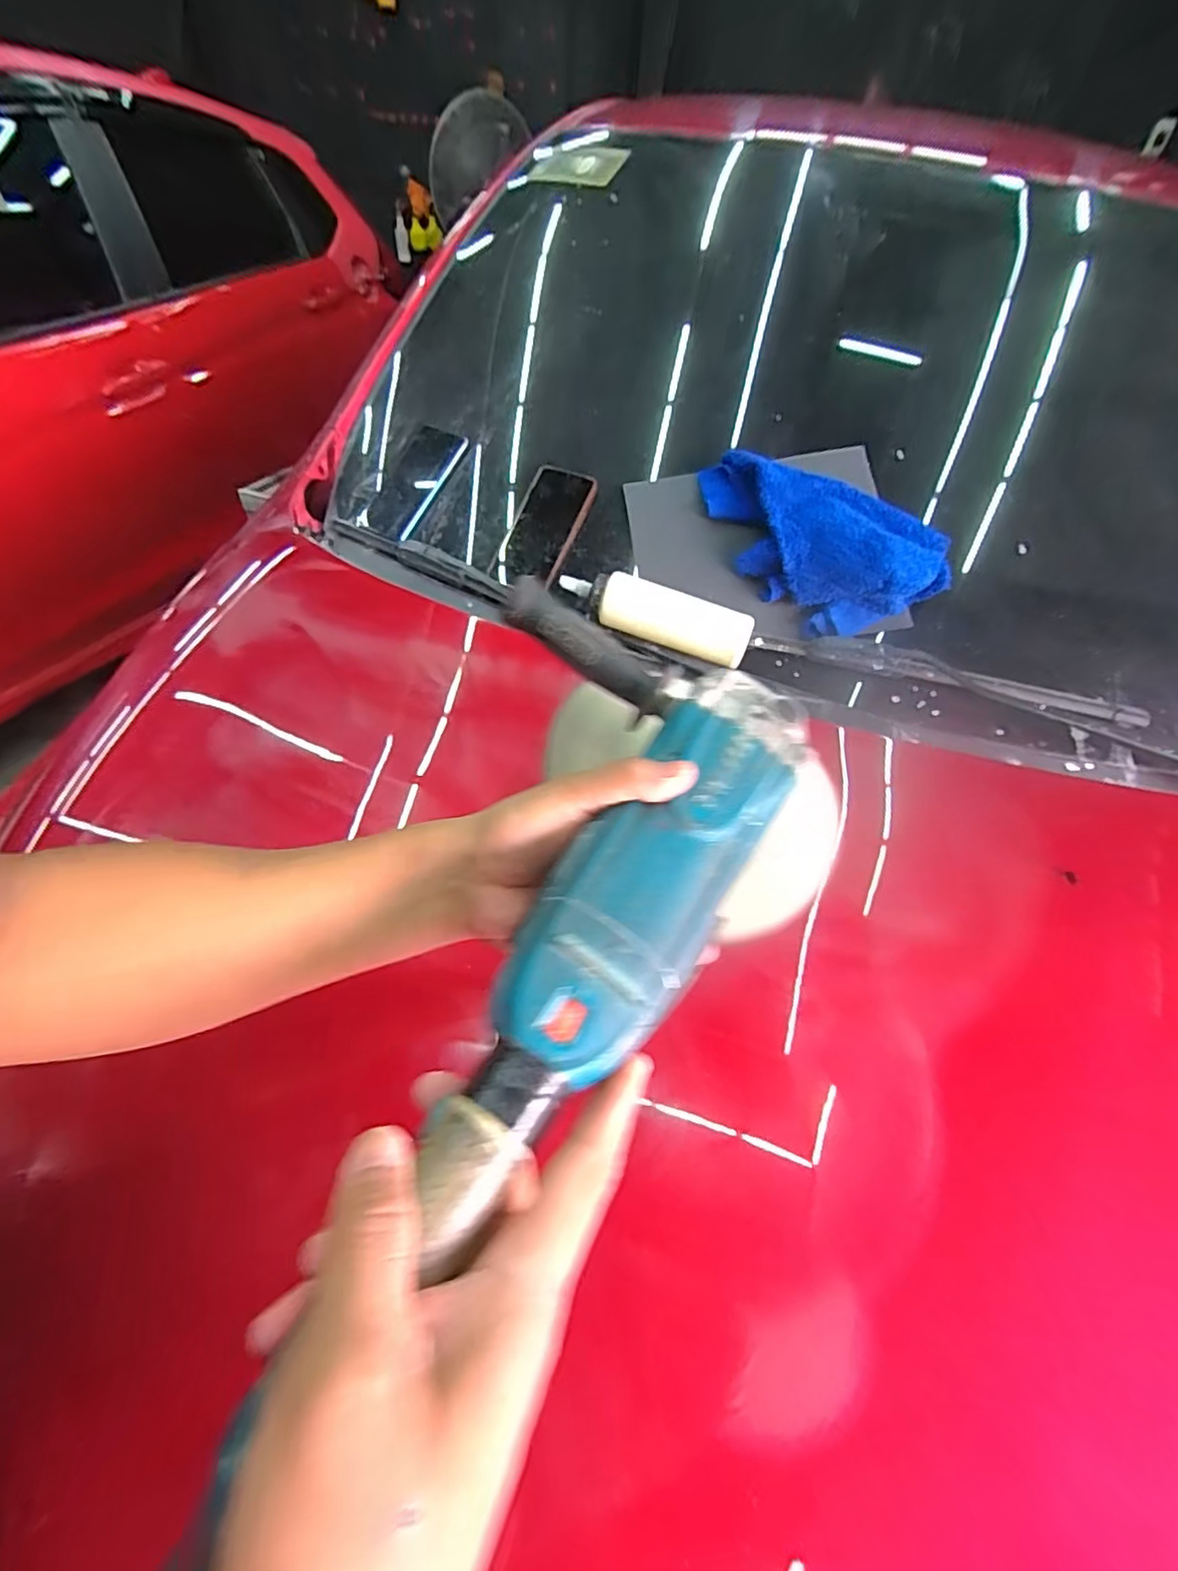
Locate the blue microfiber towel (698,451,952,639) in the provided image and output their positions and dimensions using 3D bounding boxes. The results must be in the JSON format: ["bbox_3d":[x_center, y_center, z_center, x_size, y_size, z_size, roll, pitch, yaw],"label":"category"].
[{"bbox_3d":[0.230,-0.265,0.627,0.283,0.063,0.166,35,93,21],"label":"blue microfiber towel"}]

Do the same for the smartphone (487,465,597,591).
[{"bbox_3d":[-0.053,-0.301,0.679,0.082,0.012,0.163,16,74,22],"label":"smartphone"}]

